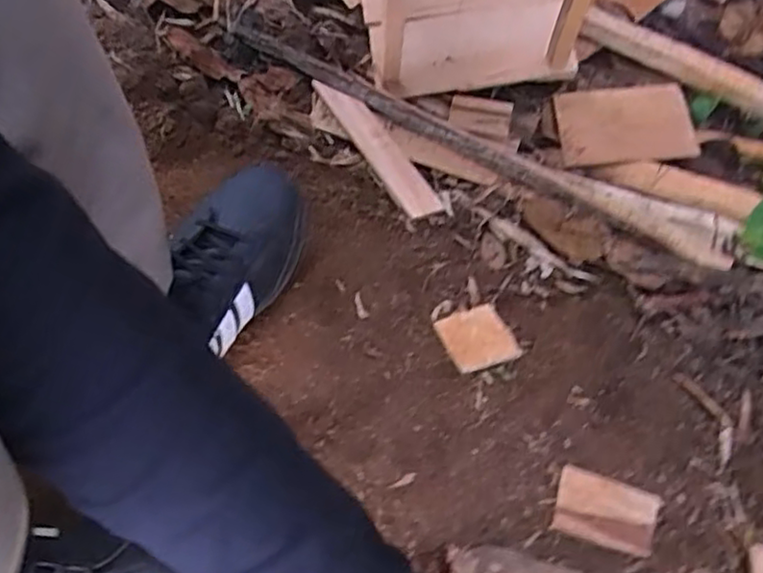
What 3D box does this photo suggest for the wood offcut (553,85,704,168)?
[{"bbox_3d":[0.282,-0.188,0.802,0.152,0.011,0.097,-3,69,-1],"label":"wood offcut"}]

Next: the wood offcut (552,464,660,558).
[{"bbox_3d":[0.164,0.164,0.503,0.071,0.010,0.048,18,70,7],"label":"wood offcut"}]

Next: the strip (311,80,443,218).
[{"bbox_3d":[-0.004,-0.159,0.775,0.040,0.013,0.225,-25,61,-19],"label":"strip"}]

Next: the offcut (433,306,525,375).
[{"bbox_3d":[0.082,0.043,0.594,0.056,0.004,0.064,-18,50,-15],"label":"offcut"}]

